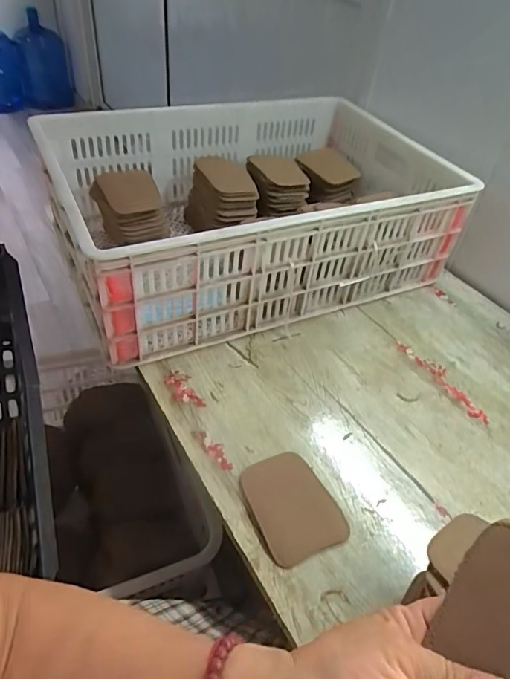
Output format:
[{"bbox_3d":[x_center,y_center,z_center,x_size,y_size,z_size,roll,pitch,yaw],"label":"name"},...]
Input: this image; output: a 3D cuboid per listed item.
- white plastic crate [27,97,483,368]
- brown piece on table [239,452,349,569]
[{"bbox_3d":[-0.001,-0.234,0.811,0.609,0.191,0.434,-15,47,-22],"label":"white plastic crate"},{"bbox_3d":[0.037,0.175,0.511,0.083,0.014,0.115,-16,47,-22],"label":"brown piece on table"}]

